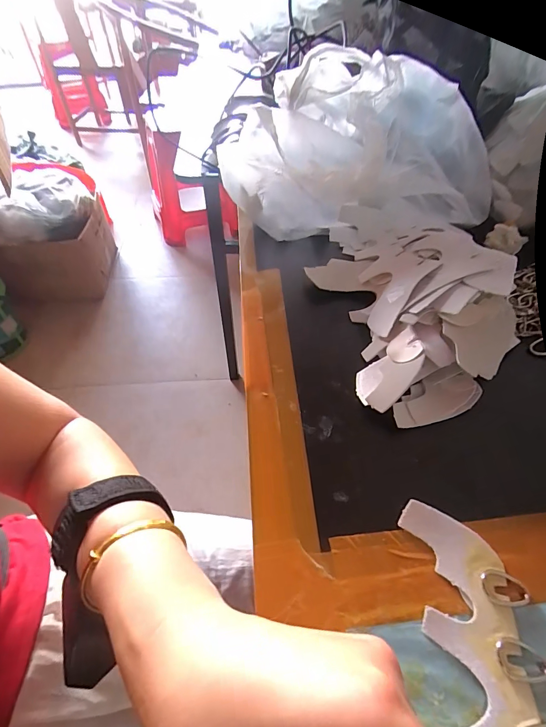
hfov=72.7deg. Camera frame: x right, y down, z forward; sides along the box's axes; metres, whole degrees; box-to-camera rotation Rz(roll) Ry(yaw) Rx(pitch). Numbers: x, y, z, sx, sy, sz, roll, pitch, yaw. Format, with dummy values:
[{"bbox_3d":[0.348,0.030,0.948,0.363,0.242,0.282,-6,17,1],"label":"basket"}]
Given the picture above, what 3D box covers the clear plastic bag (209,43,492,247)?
[{"bbox_3d":[0.108,-0.250,0.441,0.320,0.165,0.132,-3,50,-1],"label":"clear plastic bag"}]

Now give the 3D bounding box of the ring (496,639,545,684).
[{"bbox_3d":[0.139,0.165,0.206,0.026,0.004,0.019,1,51,3],"label":"ring"}]

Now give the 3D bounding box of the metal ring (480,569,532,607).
[{"bbox_3d":[0.144,0.138,0.228,0.029,0.004,0.020,0,51,2],"label":"metal ring"}]

